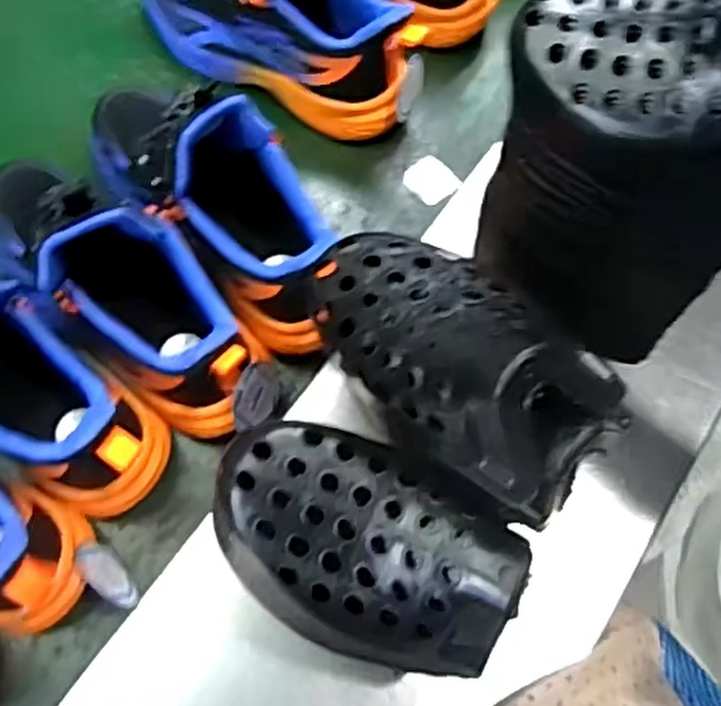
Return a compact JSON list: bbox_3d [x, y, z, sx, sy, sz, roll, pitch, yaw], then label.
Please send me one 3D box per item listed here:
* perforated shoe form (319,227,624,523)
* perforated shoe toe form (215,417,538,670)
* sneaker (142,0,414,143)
[{"bbox_3d":[0.036,-0.008,0.322,0.083,0.064,0.154,-36,57,-15],"label":"perforated shoe form"},{"bbox_3d":[0.000,0.086,0.346,0.136,0.048,0.085,26,96,9],"label":"perforated shoe toe form"},{"bbox_3d":[-0.069,-0.265,0.573,0.244,0.117,0.089,31,71,10],"label":"sneaker"}]

